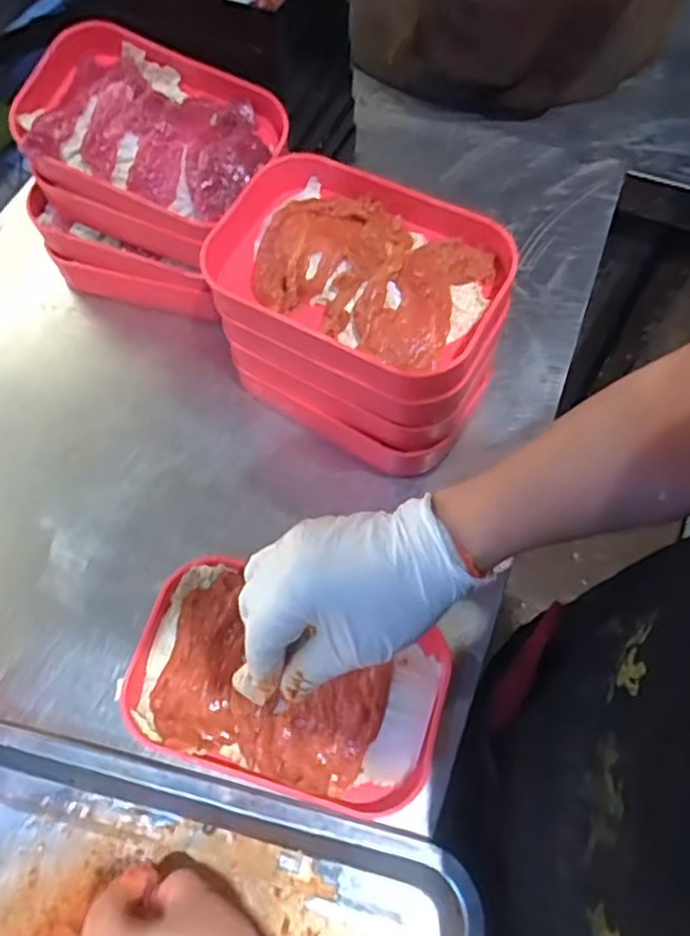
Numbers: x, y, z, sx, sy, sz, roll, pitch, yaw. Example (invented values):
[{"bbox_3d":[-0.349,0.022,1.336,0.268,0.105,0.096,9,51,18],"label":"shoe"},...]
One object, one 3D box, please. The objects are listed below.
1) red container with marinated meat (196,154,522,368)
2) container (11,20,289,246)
[{"bbox_3d":[0.005,-0.130,0.436,0.188,0.040,0.115,27,65,14],"label":"red container with marinated meat"},{"bbox_3d":[-0.145,-0.248,0.500,0.173,0.060,0.112,20,64,11],"label":"container"}]

